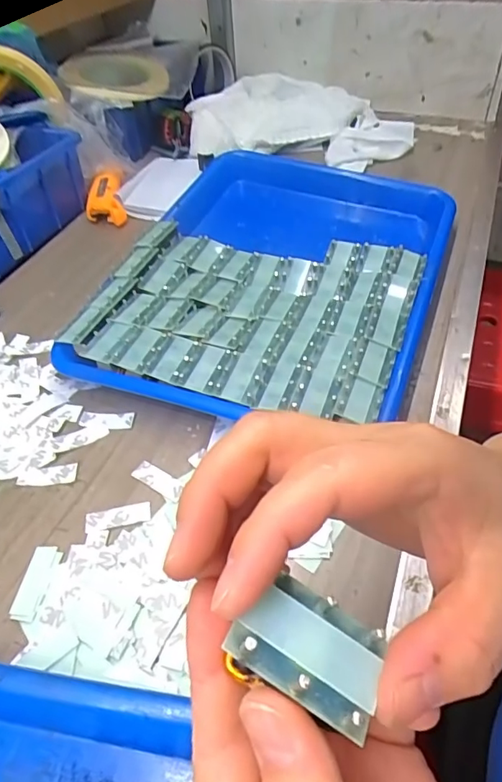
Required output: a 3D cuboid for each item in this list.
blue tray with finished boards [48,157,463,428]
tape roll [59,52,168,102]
[{"bbox_3d":[0.024,-0.099,0.414,0.246,0.046,0.317,12,51,14],"label":"blue tray with finished boards"},{"bbox_3d":[-0.153,-0.355,0.560,0.112,0.024,0.108,-2,49,2],"label":"tape roll"}]

